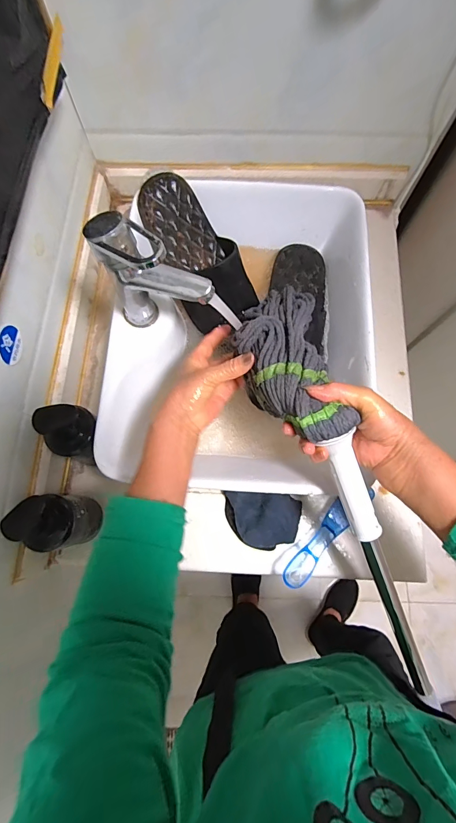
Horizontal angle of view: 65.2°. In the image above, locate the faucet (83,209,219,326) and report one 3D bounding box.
[{"bbox_3d":[-0.084,-0.140,0.419,0.126,0.197,0.058,25,77,6],"label":"faucet"}]

